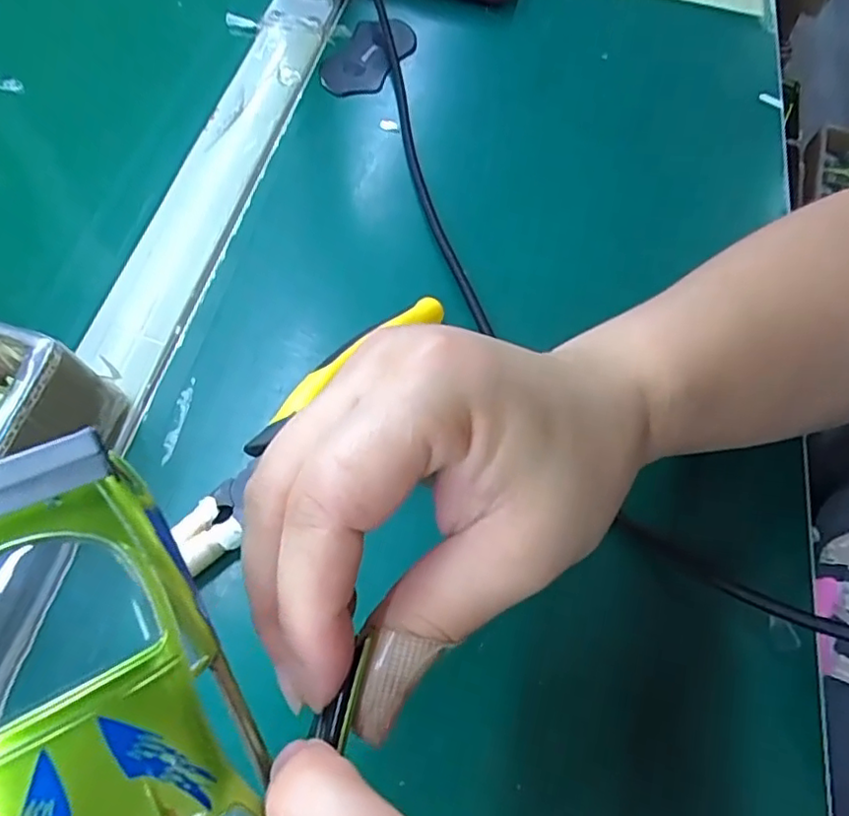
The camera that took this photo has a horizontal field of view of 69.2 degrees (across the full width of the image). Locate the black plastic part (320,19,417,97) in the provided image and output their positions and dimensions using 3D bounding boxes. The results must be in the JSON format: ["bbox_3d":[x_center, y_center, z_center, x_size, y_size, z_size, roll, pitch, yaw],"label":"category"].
[{"bbox_3d":[-0.036,-0.221,0.389,0.041,0.006,0.072,25,71,15],"label":"black plastic part"}]

